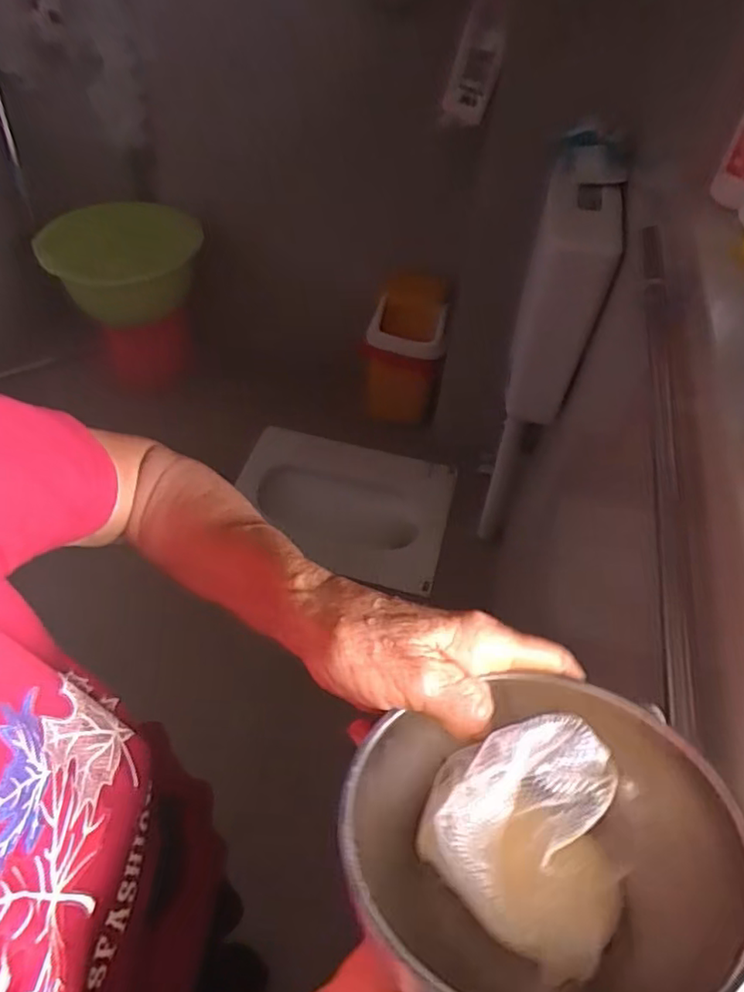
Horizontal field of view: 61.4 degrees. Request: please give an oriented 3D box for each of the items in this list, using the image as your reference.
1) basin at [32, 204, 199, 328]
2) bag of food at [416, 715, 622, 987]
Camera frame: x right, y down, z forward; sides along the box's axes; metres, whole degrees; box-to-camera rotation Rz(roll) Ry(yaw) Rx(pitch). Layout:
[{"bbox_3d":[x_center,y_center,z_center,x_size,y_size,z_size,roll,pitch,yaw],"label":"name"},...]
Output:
[{"bbox_3d":[-0.651,-0.636,1.692,0.361,0.208,0.361,-4,50,-7],"label":"basin"},{"bbox_3d":[0.052,0.122,0.220,0.062,0.045,0.071,2,50,-2],"label":"bag of food"}]

